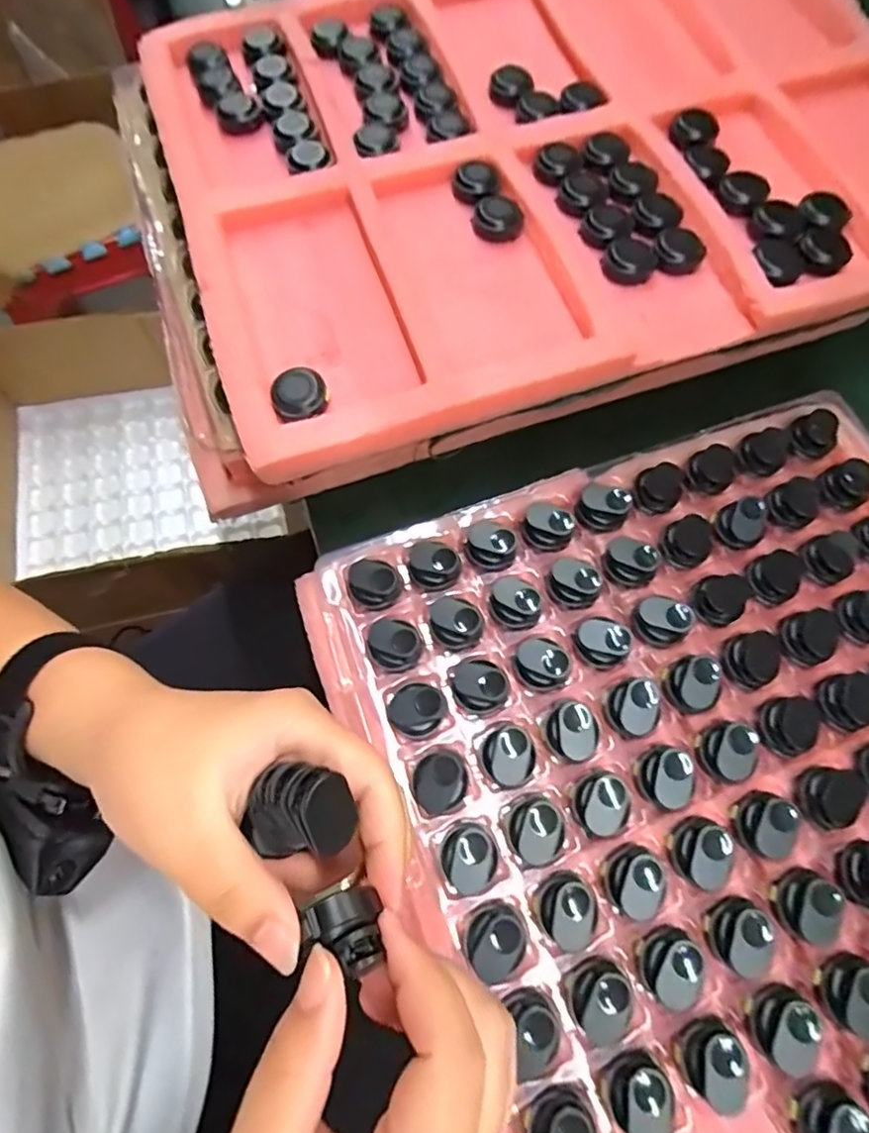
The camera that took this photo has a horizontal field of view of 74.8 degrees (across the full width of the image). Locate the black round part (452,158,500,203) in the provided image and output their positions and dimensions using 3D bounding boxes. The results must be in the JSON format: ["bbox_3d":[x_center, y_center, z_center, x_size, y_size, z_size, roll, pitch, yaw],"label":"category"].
[{"bbox_3d":[0.027,-0.246,0.363,0.028,0.011,0.028,1,69,-3],"label":"black round part"}]

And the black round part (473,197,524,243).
[{"bbox_3d":[0.040,-0.218,0.353,0.031,0.009,0.030,1,69,-3],"label":"black round part"}]

